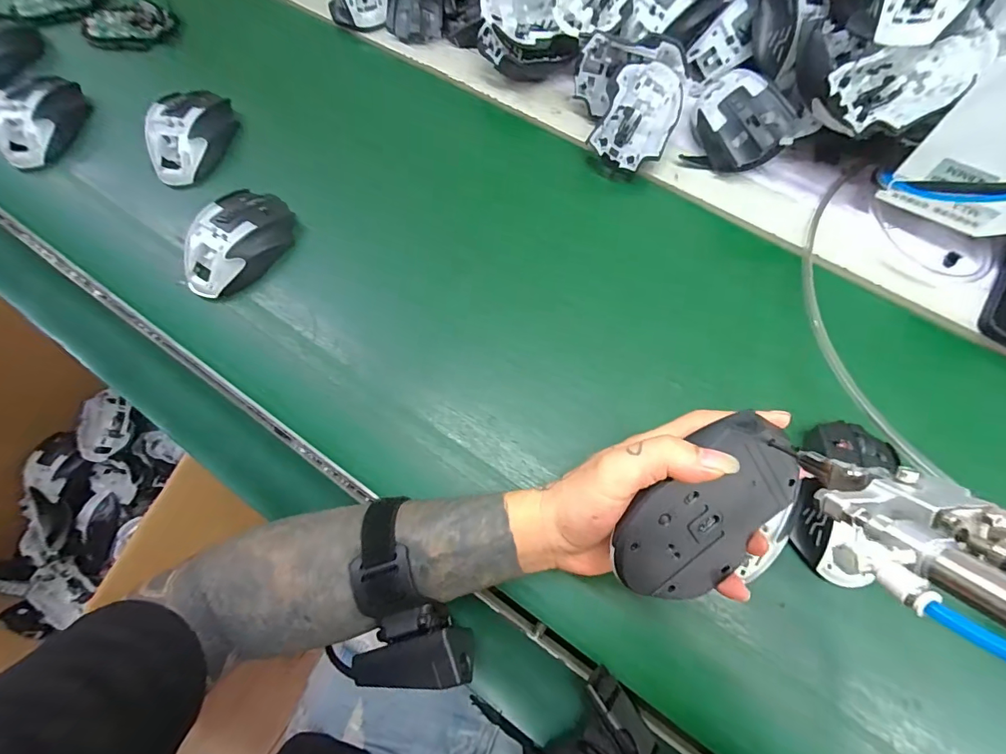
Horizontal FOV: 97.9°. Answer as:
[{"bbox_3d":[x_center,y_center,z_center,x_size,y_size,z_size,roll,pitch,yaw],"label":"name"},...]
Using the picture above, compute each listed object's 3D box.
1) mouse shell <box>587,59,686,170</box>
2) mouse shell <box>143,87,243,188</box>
[{"bbox_3d":[0.134,-0.257,0.438,0.069,0.032,0.114,30,83,-4],"label":"mouse shell"},{"bbox_3d":[-0.329,-0.258,0.463,0.060,0.044,0.110,9,72,5],"label":"mouse shell"}]

